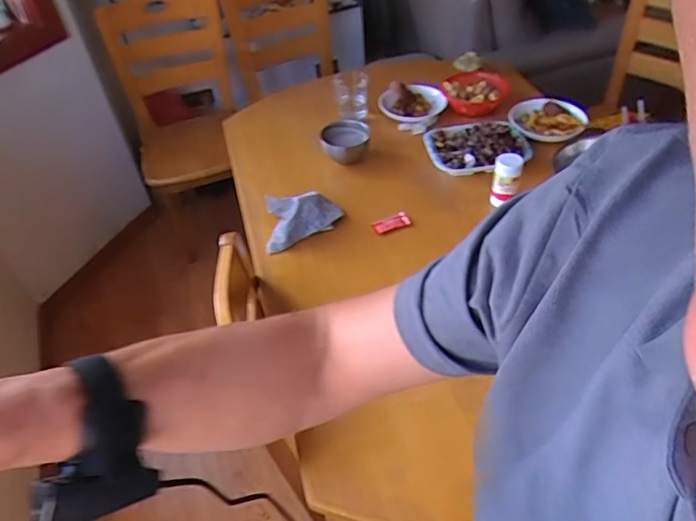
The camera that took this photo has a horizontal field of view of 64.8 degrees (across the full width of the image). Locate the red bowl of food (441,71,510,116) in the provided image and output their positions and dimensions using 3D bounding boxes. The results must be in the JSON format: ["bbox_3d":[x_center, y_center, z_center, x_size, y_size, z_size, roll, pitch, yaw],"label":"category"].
[{"bbox_3d":[0.323,-0.443,1.395,0.157,0.047,0.169,0,45,0],"label":"red bowl of food"}]

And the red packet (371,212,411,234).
[{"bbox_3d":[0.087,-0.079,1.139,0.081,0.011,0.040,-19,48,-18],"label":"red packet"}]

